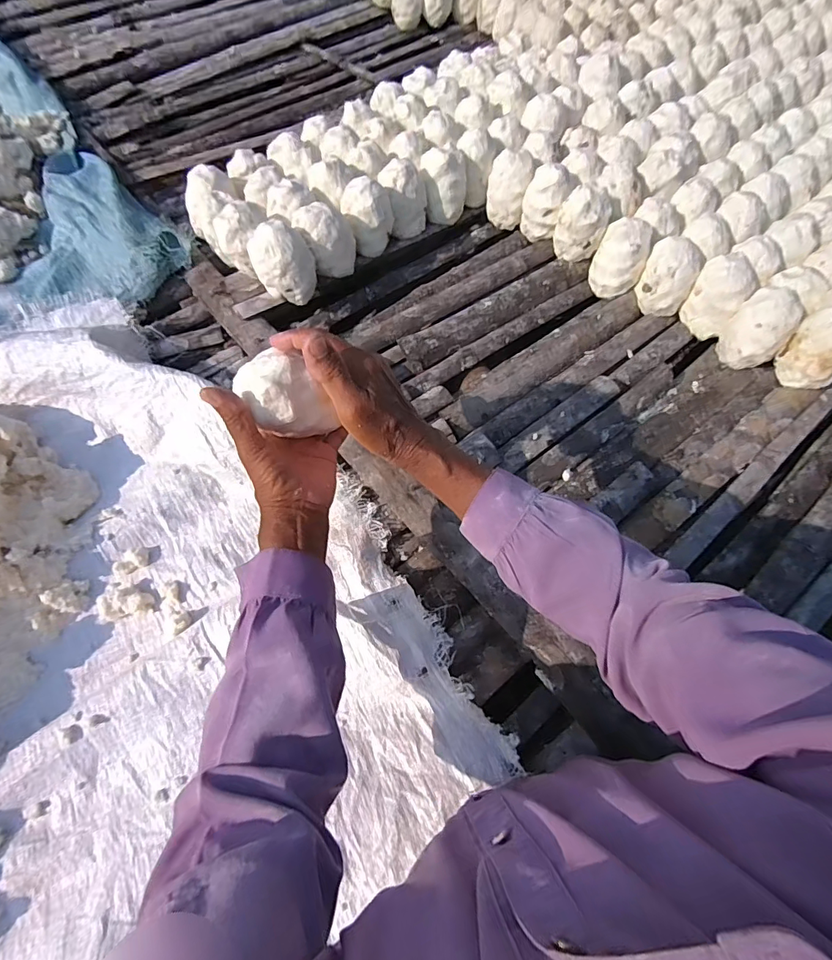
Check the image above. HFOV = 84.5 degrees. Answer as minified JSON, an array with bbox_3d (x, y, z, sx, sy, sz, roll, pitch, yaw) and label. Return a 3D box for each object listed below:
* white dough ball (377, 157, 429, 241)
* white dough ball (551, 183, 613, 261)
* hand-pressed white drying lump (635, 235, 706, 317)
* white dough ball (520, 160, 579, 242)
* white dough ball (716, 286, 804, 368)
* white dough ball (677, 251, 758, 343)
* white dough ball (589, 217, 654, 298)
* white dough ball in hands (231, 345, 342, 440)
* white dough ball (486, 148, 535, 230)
[{"bbox_3d":[-0.019,-0.469,0.765,0.069,0.093,0.072,0,66,0],"label":"white dough ball"},{"bbox_3d":[0.268,-0.412,0.748,0.079,0.103,0.060,22,68,9],"label":"white dough ball"},{"bbox_3d":[0.399,-0.321,0.724,0.077,0.086,0.073,27,68,11],"label":"hand-pressed white drying lump"},{"bbox_3d":[0.227,-0.472,0.777,0.075,0.101,0.082,0,66,0],"label":"white dough ball"},{"bbox_3d":[0.501,-0.222,0.671,0.075,0.097,0.082,0,66,0],"label":"white dough ball"},{"bbox_3d":[0.463,-0.284,0.703,0.075,0.090,0.081,0,66,0],"label":"white dough ball"},{"bbox_3d":[0.331,-0.358,0.742,0.079,0.096,0.070,27,68,11],"label":"white dough ball"},{"bbox_3d":[-0.119,-0.071,0.402,0.056,0.070,0.068,-39,72,-16],"label":"white dough ball in hands"},{"bbox_3d":[0.161,-0.507,0.805,0.070,0.104,0.065,0,66,0],"label":"white dough ball"}]

